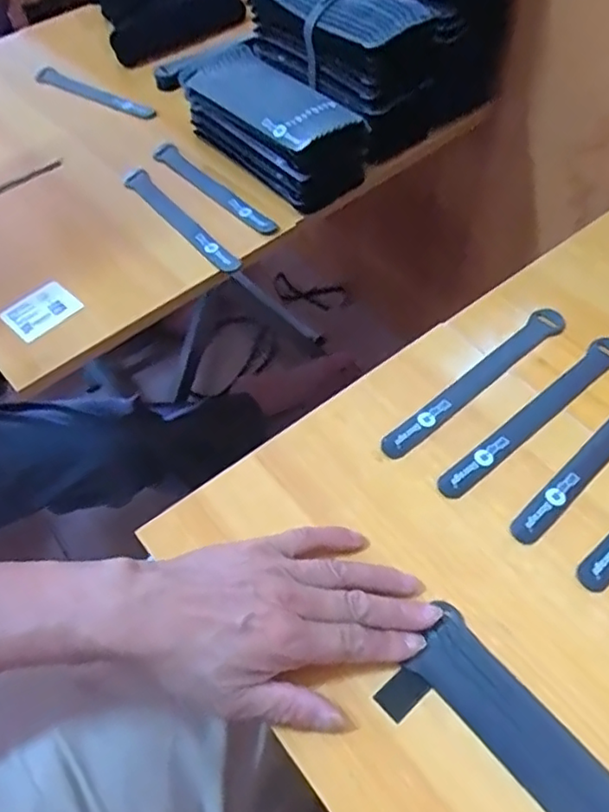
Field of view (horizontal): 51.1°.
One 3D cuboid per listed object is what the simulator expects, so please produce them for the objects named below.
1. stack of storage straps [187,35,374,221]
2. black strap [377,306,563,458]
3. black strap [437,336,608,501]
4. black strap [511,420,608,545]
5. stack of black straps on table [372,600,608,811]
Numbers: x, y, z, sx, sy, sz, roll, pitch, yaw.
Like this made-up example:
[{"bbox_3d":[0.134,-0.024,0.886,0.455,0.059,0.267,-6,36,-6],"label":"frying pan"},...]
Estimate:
[{"bbox_3d":[-0.035,-0.298,0.682,0.094,0.076,0.210,-32,58,-18],"label":"stack of storage straps"},{"bbox_3d":[0.137,-0.021,0.500,0.201,0.008,0.024,-38,60,-21],"label":"black strap"},{"bbox_3d":[0.174,0.005,0.478,0.199,0.006,0.023,-34,65,-21],"label":"black strap"},{"bbox_3d":[0.216,0.030,0.458,0.200,0.004,0.025,-39,62,-23],"label":"black strap"},{"bbox_3d":[0.128,0.202,0.336,0.070,0.014,0.190,-35,58,-23],"label":"stack of black straps on table"}]

